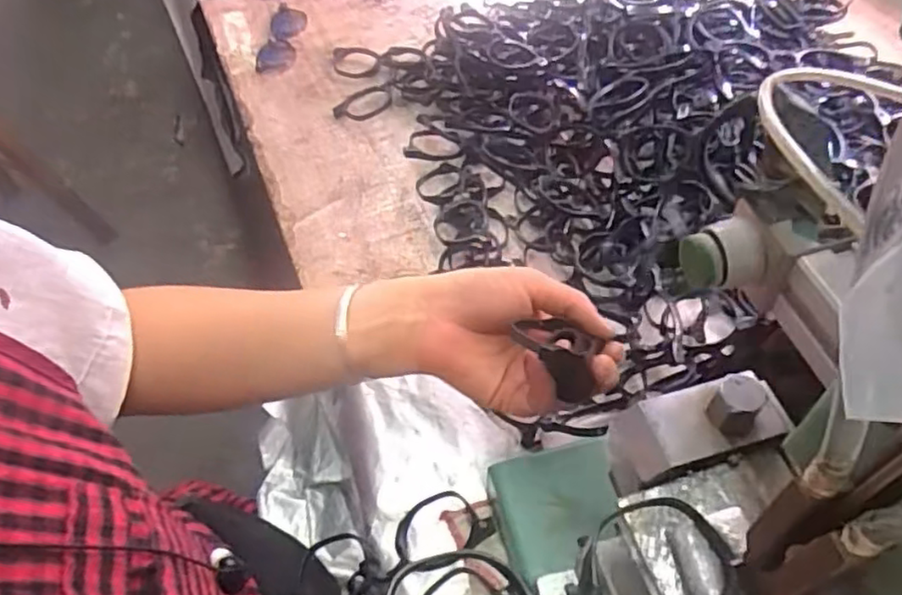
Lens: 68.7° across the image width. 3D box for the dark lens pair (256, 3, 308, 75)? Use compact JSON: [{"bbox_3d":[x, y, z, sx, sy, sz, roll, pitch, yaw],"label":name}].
[{"bbox_3d":[-0.216,-0.337,0.858,0.046,0.015,0.156,-1,52,3],"label":"dark lens pair"}]

